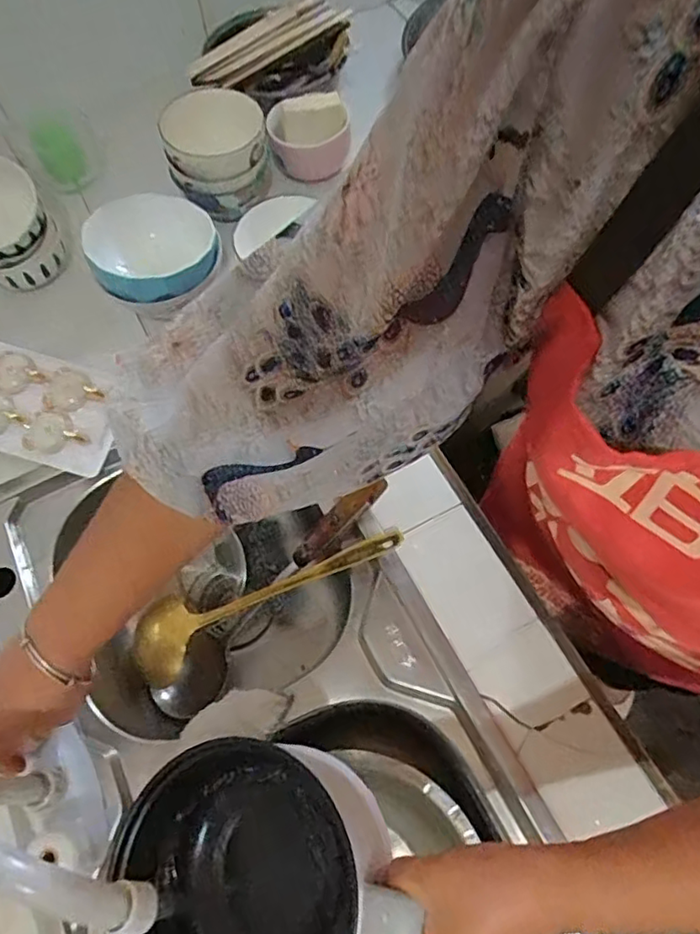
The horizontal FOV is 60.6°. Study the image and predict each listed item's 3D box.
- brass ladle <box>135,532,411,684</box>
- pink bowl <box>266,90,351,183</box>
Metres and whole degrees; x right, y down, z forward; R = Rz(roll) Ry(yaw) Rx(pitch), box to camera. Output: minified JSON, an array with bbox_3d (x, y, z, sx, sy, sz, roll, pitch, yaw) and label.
[{"bbox_3d":[-0.094,0.134,0.629,0.324,0.046,0.076,-27,67,13],"label":"brass ladle"},{"bbox_3d":[-0.053,-0.437,0.788,0.102,0.072,0.094,0,65,1],"label":"pink bowl"}]

